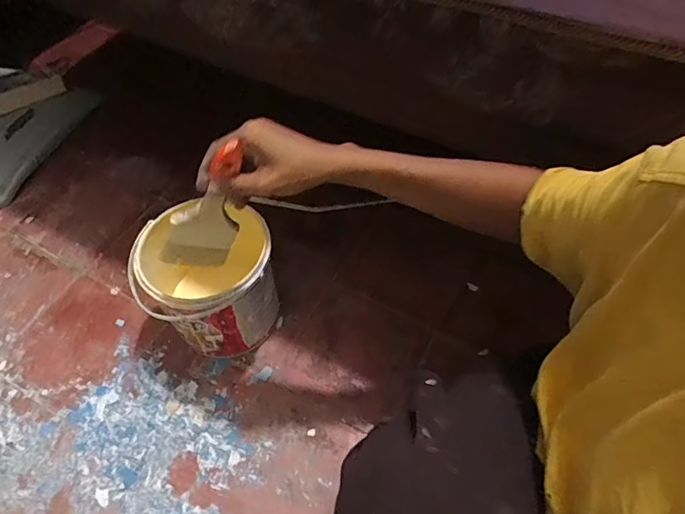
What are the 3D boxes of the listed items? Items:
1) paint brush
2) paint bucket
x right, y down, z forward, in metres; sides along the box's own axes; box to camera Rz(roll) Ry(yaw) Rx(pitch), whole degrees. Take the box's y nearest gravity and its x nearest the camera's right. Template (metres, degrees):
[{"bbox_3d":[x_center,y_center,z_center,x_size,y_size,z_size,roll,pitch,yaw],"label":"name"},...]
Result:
[{"bbox_3d":[-0.140,-0.047,0.491,0.070,0.189,0.014,7,51,-27],"label":"paint brush"},{"bbox_3d":[-0.197,0.045,0.706,0.186,0.185,0.170,0,55,-1],"label":"paint bucket"}]

